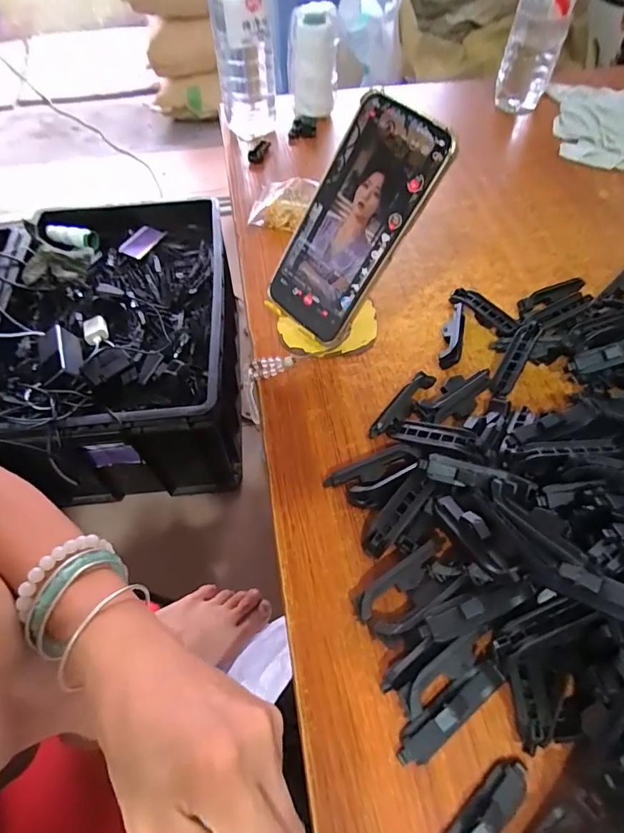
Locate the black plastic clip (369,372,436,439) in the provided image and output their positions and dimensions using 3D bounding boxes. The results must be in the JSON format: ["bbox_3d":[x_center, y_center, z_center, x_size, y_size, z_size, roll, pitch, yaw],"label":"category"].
[{"bbox_3d":[0.072,-0.008,0.362,0.019,0.016,0.072,30,62,20],"label":"black plastic clip"}]

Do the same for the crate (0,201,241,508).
[{"bbox_3d":[-0.388,-0.148,0.977,0.435,0.308,0.584,-4,57,-2],"label":"crate"}]

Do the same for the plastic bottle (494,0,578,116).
[{"bbox_3d":[0.296,-0.513,0.579,0.070,0.248,0.057,18,58,14],"label":"plastic bottle"}]

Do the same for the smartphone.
[{"bbox_3d":[0.030,-0.141,0.340,0.076,0.166,0.007,43,28,18],"label":"smartphone"}]

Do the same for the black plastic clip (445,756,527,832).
[{"bbox_3d":[0.082,0.204,0.223,0.076,0.017,0.018,-36,62,-21],"label":"black plastic clip"}]

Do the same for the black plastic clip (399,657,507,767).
[{"bbox_3d":[0.077,0.164,0.250,0.070,0.016,0.017,-32,61,-19],"label":"black plastic clip"}]

